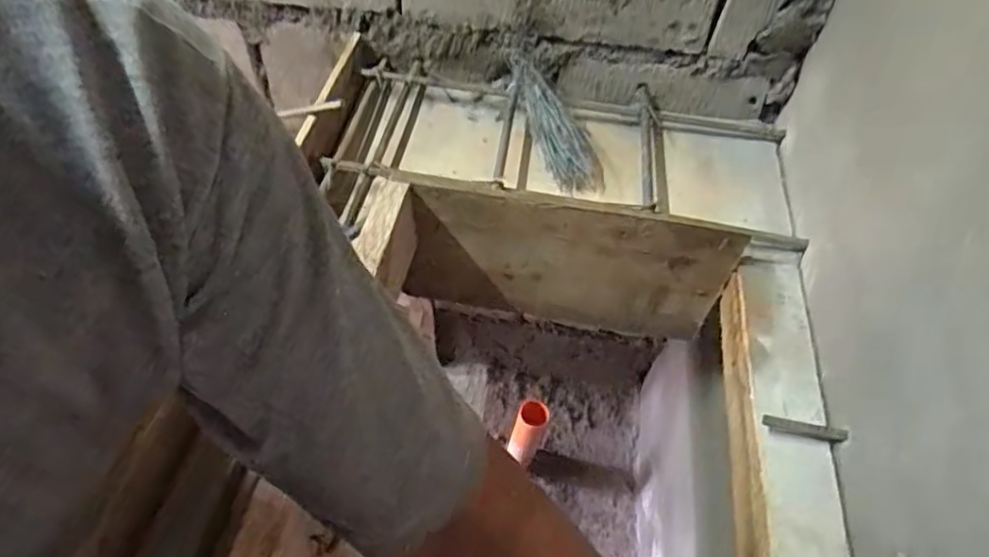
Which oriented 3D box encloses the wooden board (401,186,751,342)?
[{"bbox_3d":[0.084,-0.009,0.776,0.377,0.218,0.025,8,52,2],"label":"wooden board"}]

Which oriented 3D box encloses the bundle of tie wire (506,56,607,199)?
[{"bbox_3d":[0.078,-0.204,0.810,0.073,0.057,0.225,-20,71,-19],"label":"bundle of tie wire"}]

